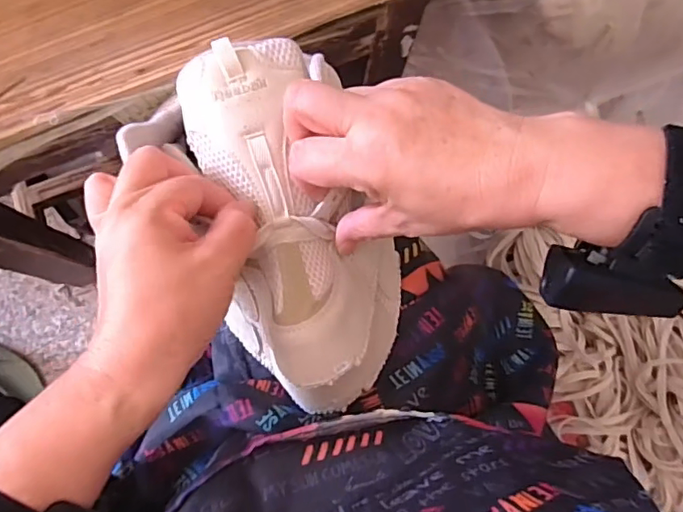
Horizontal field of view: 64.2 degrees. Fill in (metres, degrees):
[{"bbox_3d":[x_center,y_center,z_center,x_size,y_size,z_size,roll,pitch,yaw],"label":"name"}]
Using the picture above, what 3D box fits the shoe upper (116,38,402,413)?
[{"bbox_3d":[-0.032,-0.013,0.334,0.120,0.080,0.218,-23,96,-7],"label":"shoe upper"}]

